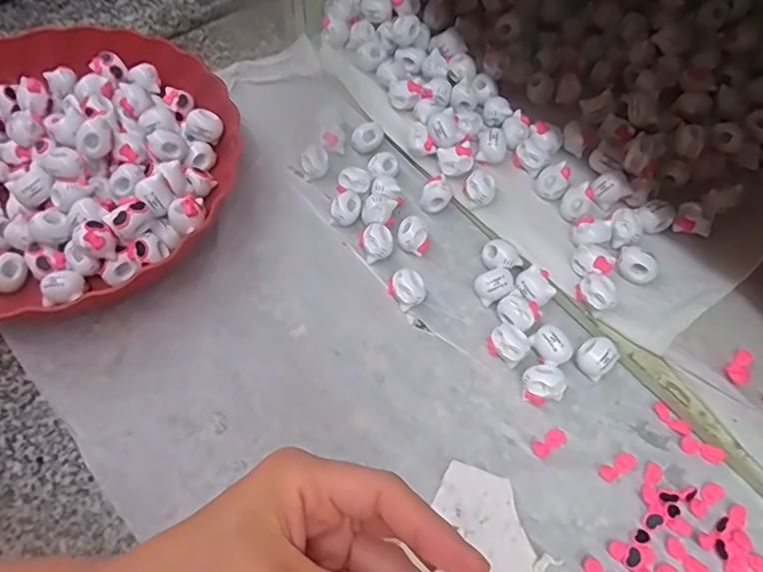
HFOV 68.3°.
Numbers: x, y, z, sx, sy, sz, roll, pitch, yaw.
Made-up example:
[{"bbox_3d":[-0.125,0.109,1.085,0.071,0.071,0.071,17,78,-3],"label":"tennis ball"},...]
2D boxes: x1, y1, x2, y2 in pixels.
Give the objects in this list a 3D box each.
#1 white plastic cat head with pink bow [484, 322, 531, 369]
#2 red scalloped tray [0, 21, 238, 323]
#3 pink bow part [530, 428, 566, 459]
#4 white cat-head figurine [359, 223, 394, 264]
[{"bbox_3d":[0.082,0.037,0.362,0.021,0.017,0.025,-35,68,-20],"label":"white plastic cat head with pink bow"},{"bbox_3d":[-0.223,-0.085,0.397,0.240,0.045,0.237,7,61,1],"label":"red scalloped tray"},{"bbox_3d":[0.101,0.094,0.339,0.024,0.004,0.010,-29,66,-17],"label":"pink bow part"},{"bbox_3d":[-0.003,-0.031,0.394,0.023,0.018,0.024,-6,61,-6],"label":"white cat-head figurine"}]

